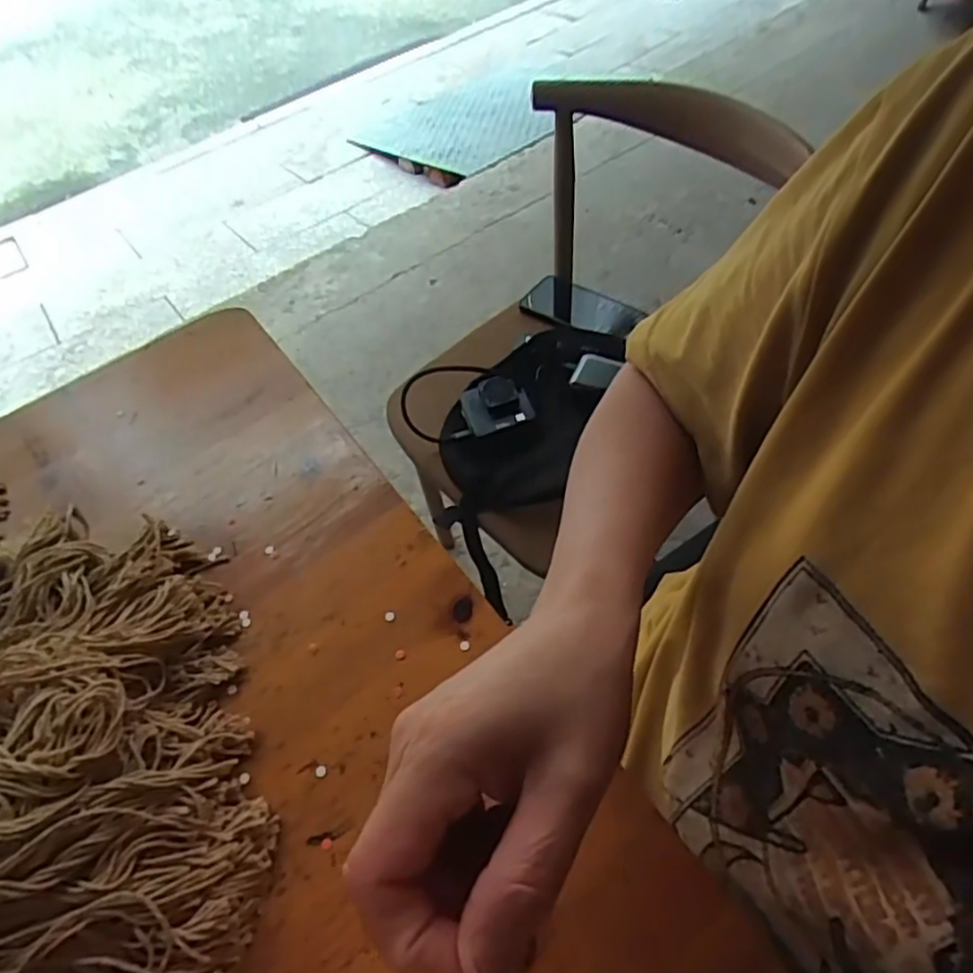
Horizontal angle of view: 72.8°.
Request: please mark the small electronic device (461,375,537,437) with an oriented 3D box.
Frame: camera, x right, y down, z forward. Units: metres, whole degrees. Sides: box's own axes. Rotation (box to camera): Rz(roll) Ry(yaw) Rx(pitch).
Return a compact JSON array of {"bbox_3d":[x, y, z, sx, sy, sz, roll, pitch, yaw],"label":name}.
[{"bbox_3d":[0.011,-0.099,0.809,0.079,0.020,0.064,-20,80,0],"label":"small electronic device"}]

